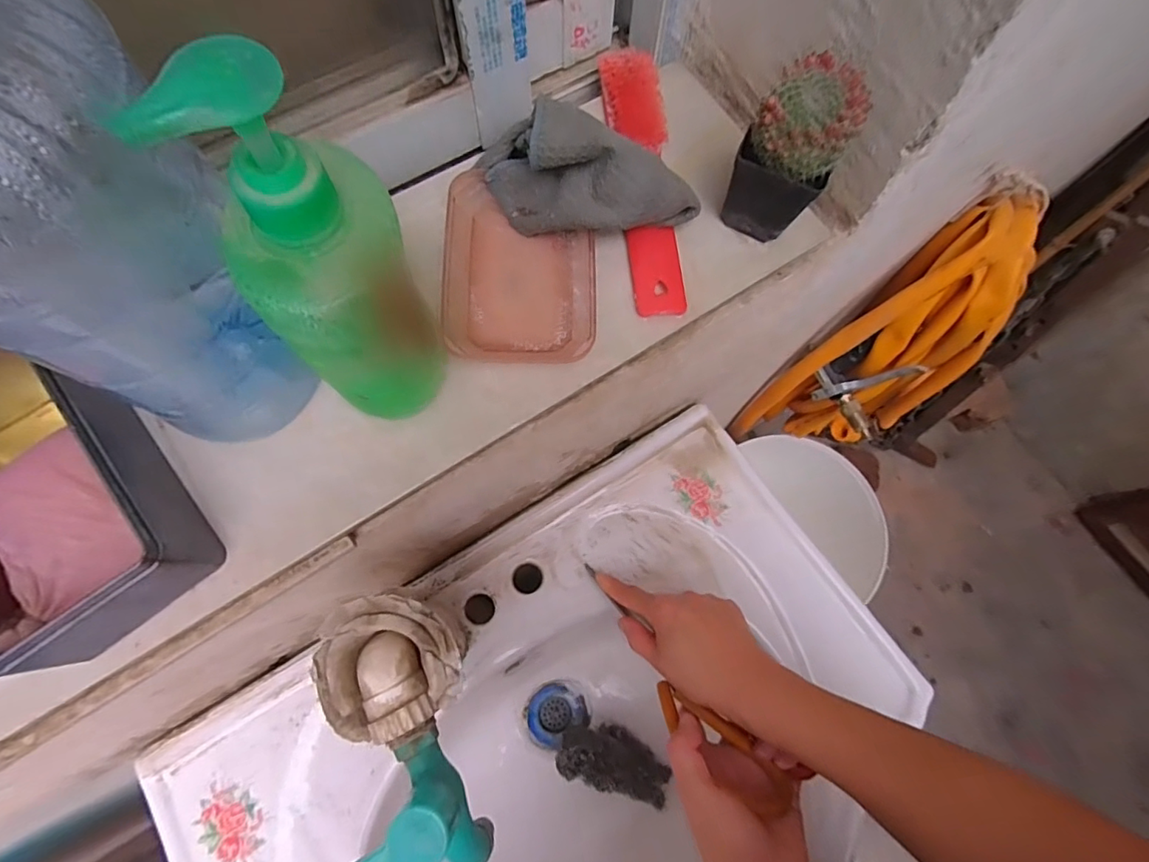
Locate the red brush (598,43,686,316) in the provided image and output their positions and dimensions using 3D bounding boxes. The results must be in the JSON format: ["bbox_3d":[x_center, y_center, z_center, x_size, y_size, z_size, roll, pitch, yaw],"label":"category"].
[{"bbox_3d":[0.048,-0.172,0.355,0.039,0.027,0.198,-6,72,-4],"label":"red brush"}]

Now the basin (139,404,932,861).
[{"bbox_3d":[-0.007,0.292,0.498,0.570,0.144,0.368,-31,76,-12],"label":"basin"}]

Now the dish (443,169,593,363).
[{"bbox_3d":[-0.033,-0.096,0.330,0.090,0.025,0.121,1,72,-2],"label":"dish"}]

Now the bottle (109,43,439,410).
[{"bbox_3d":[-0.099,-0.061,0.226,0.066,0.179,0.069,-25,74,-10],"label":"bottle"}]

